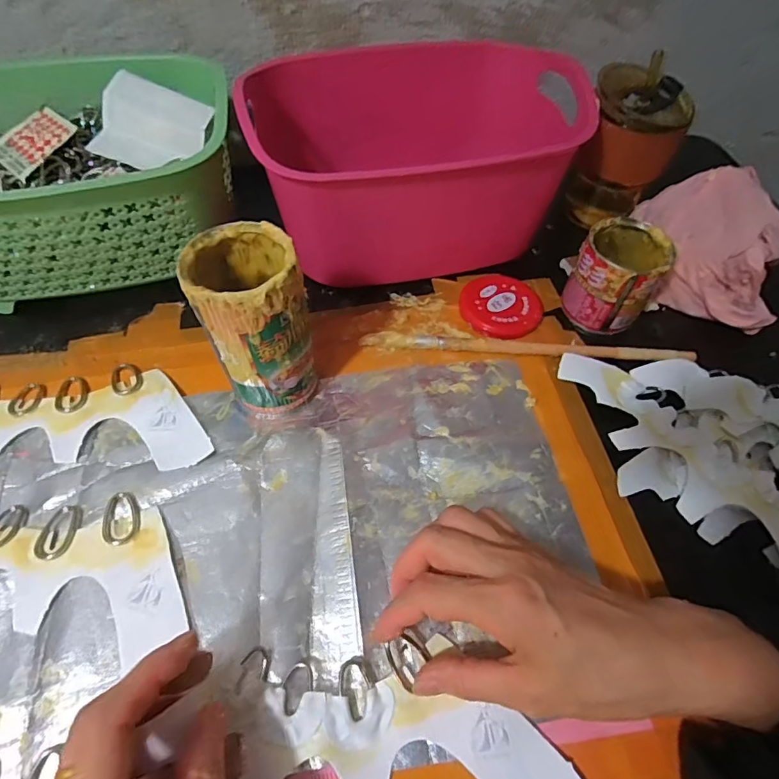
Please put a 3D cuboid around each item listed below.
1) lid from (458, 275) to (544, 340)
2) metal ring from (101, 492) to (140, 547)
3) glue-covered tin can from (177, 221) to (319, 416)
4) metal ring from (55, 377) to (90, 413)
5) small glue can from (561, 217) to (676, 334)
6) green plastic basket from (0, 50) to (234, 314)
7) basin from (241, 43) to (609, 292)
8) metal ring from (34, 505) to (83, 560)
[{"bbox_3d":[0.096,-0.073,0.407,0.069,0.009,0.063,1,57,-1],"label":"lid"},{"bbox_3d":[-0.165,0.079,0.289,0.021,0.005,0.032,-9,57,-8],"label":"metal ring"},{"bbox_3d":[-0.085,-0.041,0.308,0.060,0.119,0.066,1,57,-1],"label":"glue-covered tin can"},{"bbox_3d":[-0.233,0.002,0.344,0.022,0.004,0.036,-21,60,-15],"label":"metal ring"},{"bbox_3d":[0.185,-0.092,0.386,0.063,0.069,0.064,1,57,-1],"label":"small glue can"},{"bbox_3d":[-0.265,-0.178,0.386,0.240,0.103,0.187,-17,59,-13],"label":"green plastic basket"},{"bbox_3d":[0.018,-0.204,0.418,0.255,0.131,0.165,-8,57,-7],"label":"basin"},{"bbox_3d":[-0.200,0.086,0.285,0.023,0.004,0.033,2,57,-1],"label":"metal ring"}]

